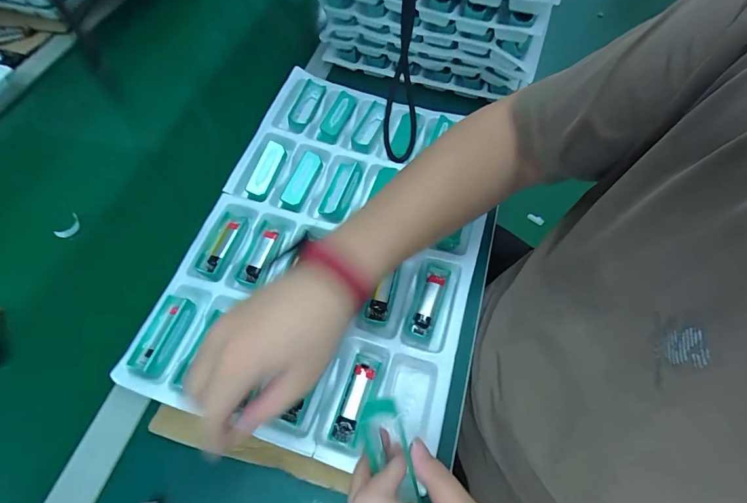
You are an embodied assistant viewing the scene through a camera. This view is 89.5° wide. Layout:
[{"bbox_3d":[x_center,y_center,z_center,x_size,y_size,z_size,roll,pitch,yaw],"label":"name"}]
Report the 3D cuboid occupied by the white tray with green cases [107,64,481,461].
[{"bbox_3d":[-0.036,-0.027,0.441,0.312,0.034,0.444,15,64,7],"label":"white tray with green cases"}]

